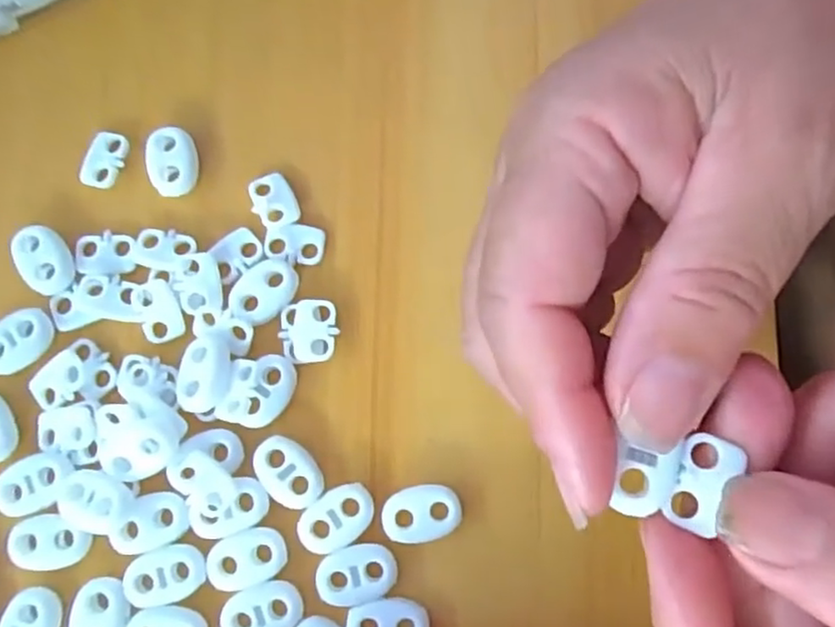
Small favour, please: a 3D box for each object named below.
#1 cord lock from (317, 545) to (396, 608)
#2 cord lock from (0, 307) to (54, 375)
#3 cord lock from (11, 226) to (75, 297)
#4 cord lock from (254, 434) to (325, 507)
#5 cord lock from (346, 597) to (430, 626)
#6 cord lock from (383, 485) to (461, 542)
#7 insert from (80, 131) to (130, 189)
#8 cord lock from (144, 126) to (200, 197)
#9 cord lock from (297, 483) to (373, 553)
[{"bbox_3d":[-0.017,0.072,0.186,0.022,0.004,0.014,-13,76,-4],"label":"cord lock"},{"bbox_3d":[-0.119,0.008,0.200,0.022,0.004,0.014,-39,79,-10],"label":"cord lock"},{"bbox_3d":[-0.114,-0.017,0.205,0.015,0.004,0.021,-30,78,-8],"label":"cord lock"},{"bbox_3d":[-0.037,0.045,0.192,0.015,0.004,0.023,-43,80,-11],"label":"cord lock"},{"bbox_3d":[-0.008,0.085,0.183,0.022,0.004,0.015,3,75,0],"label":"cord lock"},{"bbox_3d":[0.001,0.057,0.192,0.022,0.006,0.015,-9,76,-3],"label":"cord lock"},{"bbox_3d":[-0.099,-0.049,0.212,0.013,0.004,0.018,10,76,2],"label":"insert"},{"bbox_3d":[-0.077,-0.047,0.211,0.015,0.007,0.021,-18,77,-6],"label":"cord lock"},{"bbox_3d":[-0.023,0.058,0.189,0.022,0.004,0.015,-26,77,-7],"label":"cord lock"}]

